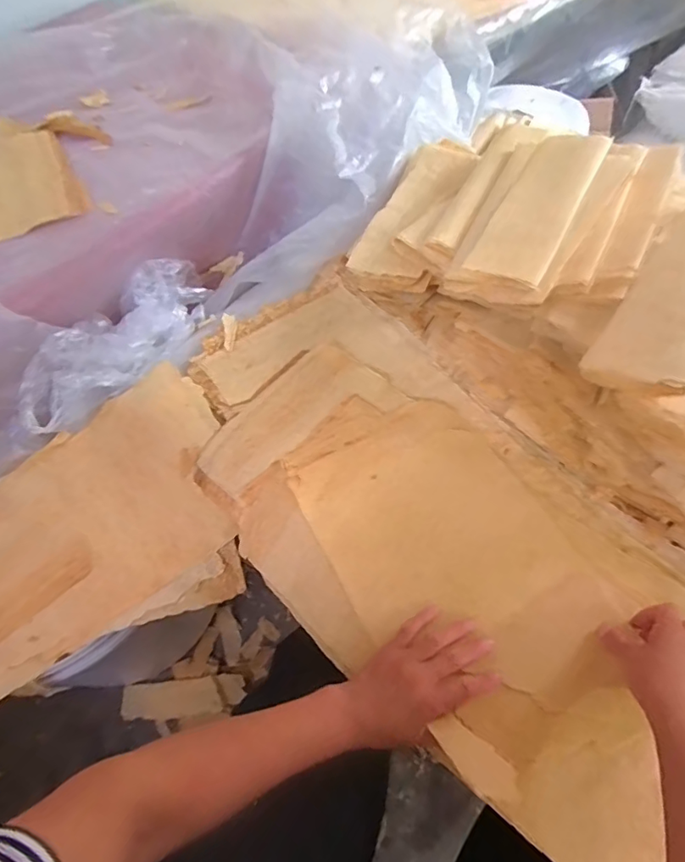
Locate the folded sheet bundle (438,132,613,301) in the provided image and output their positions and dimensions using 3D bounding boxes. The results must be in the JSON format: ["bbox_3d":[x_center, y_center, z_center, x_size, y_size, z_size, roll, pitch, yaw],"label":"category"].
[{"bbox_3d":[0.234,-0.280,0.629,0.120,0.030,0.279,19,68,32],"label":"folded sheet bundle"}]

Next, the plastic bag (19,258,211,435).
[{"bbox_3d":[-0.347,-0.156,0.765,0.156,0.106,0.363,30,66,19],"label":"plastic bag"}]

